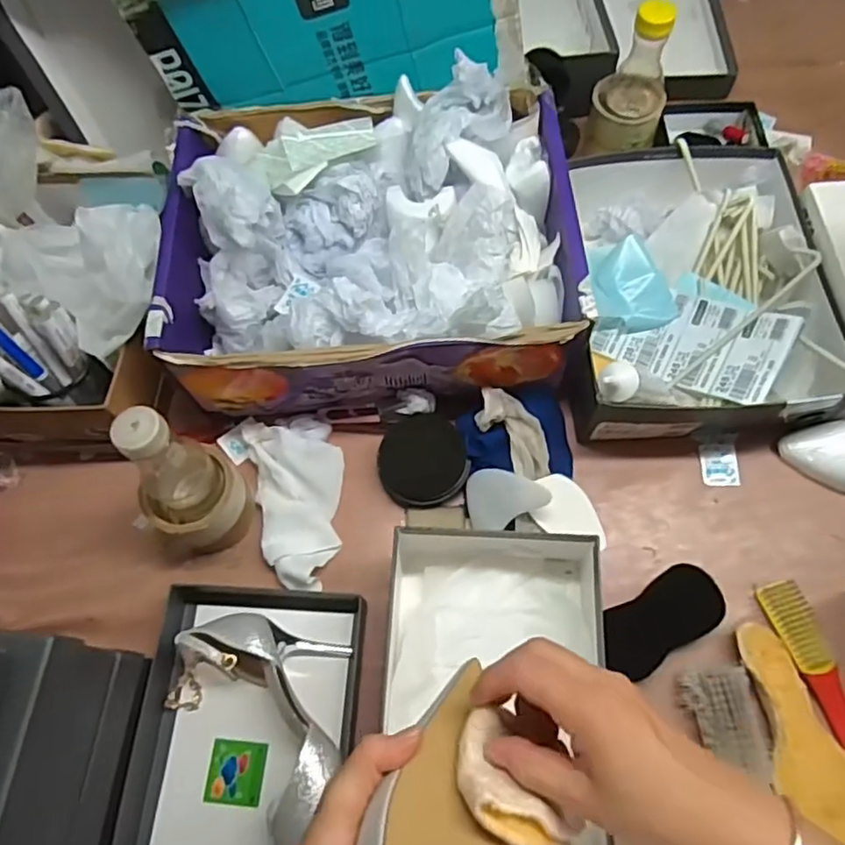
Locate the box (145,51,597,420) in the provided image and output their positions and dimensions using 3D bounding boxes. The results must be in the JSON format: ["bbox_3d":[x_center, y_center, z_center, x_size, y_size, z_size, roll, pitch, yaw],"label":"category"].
[{"bbox_3d":[-0.054,-0.186,0.661,0.397,0.156,0.312,-3,66,1],"label":"box"}]

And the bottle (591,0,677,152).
[{"bbox_3d":[0.244,-0.385,0.728,0.066,0.157,0.065,-16,66,-4],"label":"bottle"}]

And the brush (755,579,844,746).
[{"bbox_3d":[0.352,0.218,0.561,0.034,0.027,0.156,-18,66,-5],"label":"brush"}]

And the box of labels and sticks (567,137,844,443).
[{"bbox_3d":[0.276,-0.162,0.687,0.260,0.113,0.362,-3,66,2],"label":"box of labels and sticks"}]

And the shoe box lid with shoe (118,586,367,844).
[{"bbox_3d":[-0.156,0.296,0.537,0.179,0.068,0.304,2,66,3],"label":"shoe box lid with shoe"}]

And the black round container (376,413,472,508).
[{"bbox_3d":[-0.001,0.038,0.645,0.088,0.016,0.088,-1,81,6],"label":"black round container"}]

